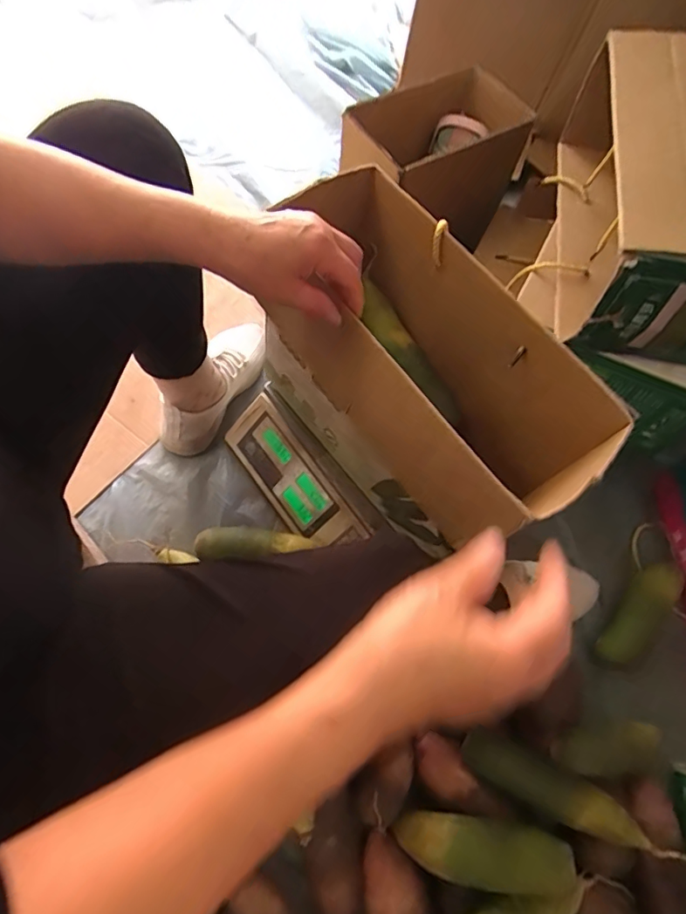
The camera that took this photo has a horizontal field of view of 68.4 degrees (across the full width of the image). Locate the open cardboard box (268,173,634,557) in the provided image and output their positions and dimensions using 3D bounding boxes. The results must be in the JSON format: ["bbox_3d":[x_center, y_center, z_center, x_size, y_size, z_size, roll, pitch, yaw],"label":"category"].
[{"bbox_3d":[0.054,-0.083,0.564,0.164,0.265,0.383,-33,72,-16],"label":"open cardboard box"}]

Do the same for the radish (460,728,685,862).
[{"bbox_3d":[0.265,0.380,0.542,0.276,0.046,0.053,28,66,6],"label":"radish"}]

